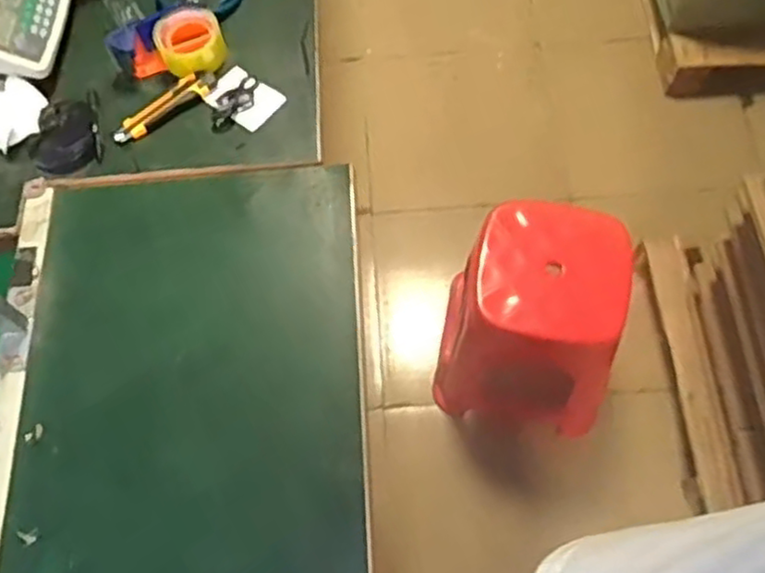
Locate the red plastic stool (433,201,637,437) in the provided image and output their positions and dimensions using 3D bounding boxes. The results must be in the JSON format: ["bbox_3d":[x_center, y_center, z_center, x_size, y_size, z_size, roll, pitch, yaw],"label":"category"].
[{"bbox_3d":[0.276,0.070,1.319,0.302,0.393,0.289,10,68,7],"label":"red plastic stool"}]

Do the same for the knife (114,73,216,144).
[{"bbox_3d":[-0.300,-0.248,0.952,0.157,0.012,0.046,-37,70,-13],"label":"knife"}]

